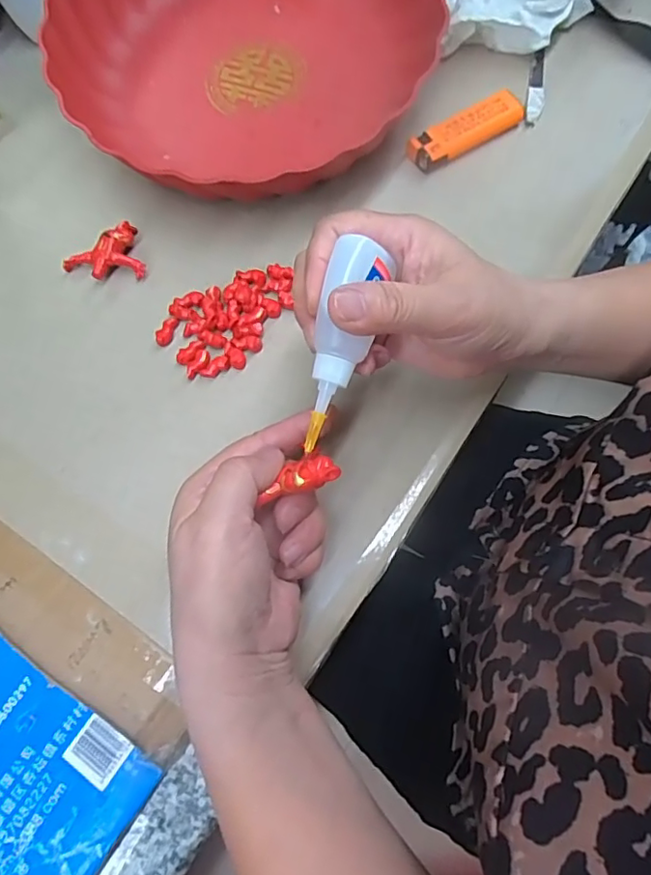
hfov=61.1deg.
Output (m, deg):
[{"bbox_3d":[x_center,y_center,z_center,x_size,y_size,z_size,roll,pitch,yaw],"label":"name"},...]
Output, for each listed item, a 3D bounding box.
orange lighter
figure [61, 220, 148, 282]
[{"bbox_3d":[0.092,-0.200,0.362,0.081,0.013,0.025,-31,76,-8],"label":"orange lighter"},{"bbox_3d":[-0.134,-0.107,0.337,0.048,0.014,0.031,-29,75,-7],"label":"figure"}]

